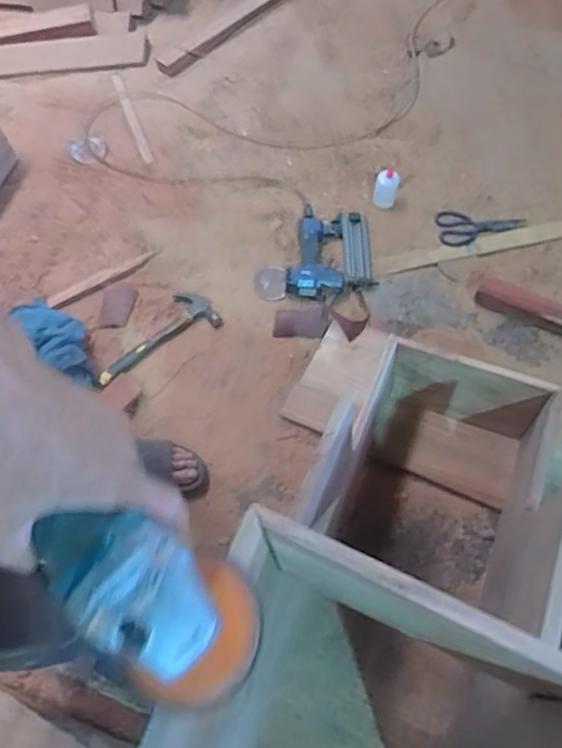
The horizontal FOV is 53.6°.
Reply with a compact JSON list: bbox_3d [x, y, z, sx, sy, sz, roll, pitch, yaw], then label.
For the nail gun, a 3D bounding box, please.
[{"bbox_3d":[0.126,-0.309,1.385,0.211,0.052,0.287,3,62,4],"label":"nail gun"}]

